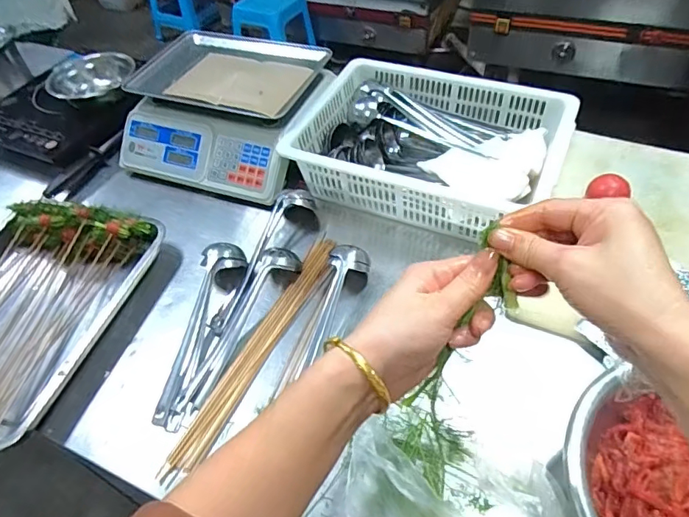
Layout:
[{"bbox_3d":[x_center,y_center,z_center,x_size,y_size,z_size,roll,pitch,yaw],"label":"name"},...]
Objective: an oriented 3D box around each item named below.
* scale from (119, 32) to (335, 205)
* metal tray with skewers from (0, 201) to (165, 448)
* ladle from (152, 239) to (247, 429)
[{"bbox_3d":[-0.227,-0.285,0.951,0.345,0.134,0.306,17,53,19],"label":"scale"},{"bbox_3d":[-0.478,0.076,0.710,0.281,0.072,0.387,11,51,14],"label":"metal tray with skewers"},{"bbox_3d":[-0.213,0.095,0.696,0.058,0.063,0.270,9,51,13],"label":"ladle"}]

